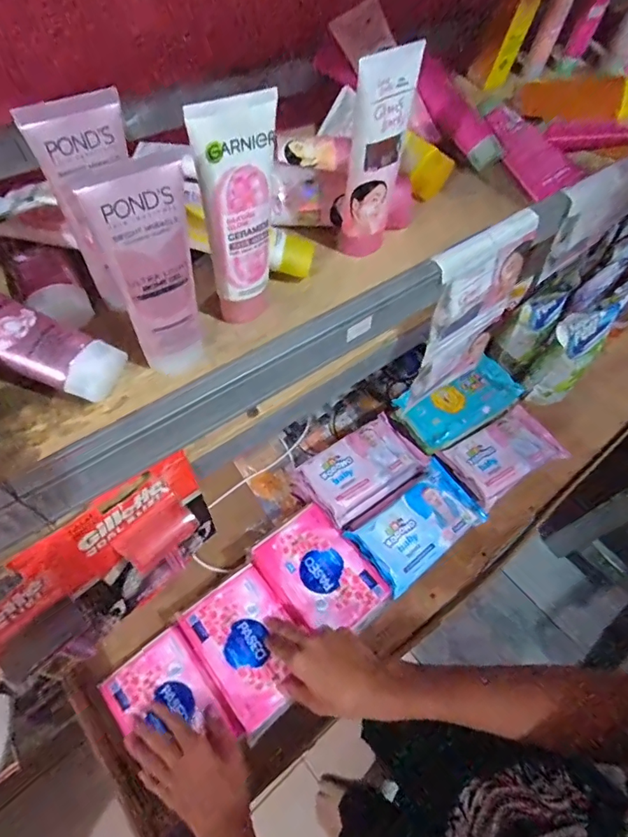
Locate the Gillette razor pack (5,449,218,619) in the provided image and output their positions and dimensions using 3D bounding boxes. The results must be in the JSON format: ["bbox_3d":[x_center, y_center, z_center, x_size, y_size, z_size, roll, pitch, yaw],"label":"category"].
[{"bbox_3d":[-0.120,0.090,0.325,0.105,0.136,0.032,-37,68,-24],"label":"Gillette razor pack"}]

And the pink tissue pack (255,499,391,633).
[{"bbox_3d":[0.008,0.203,0.606,0.109,0.028,0.162,-35,67,-23],"label":"pink tissue pack"}]

